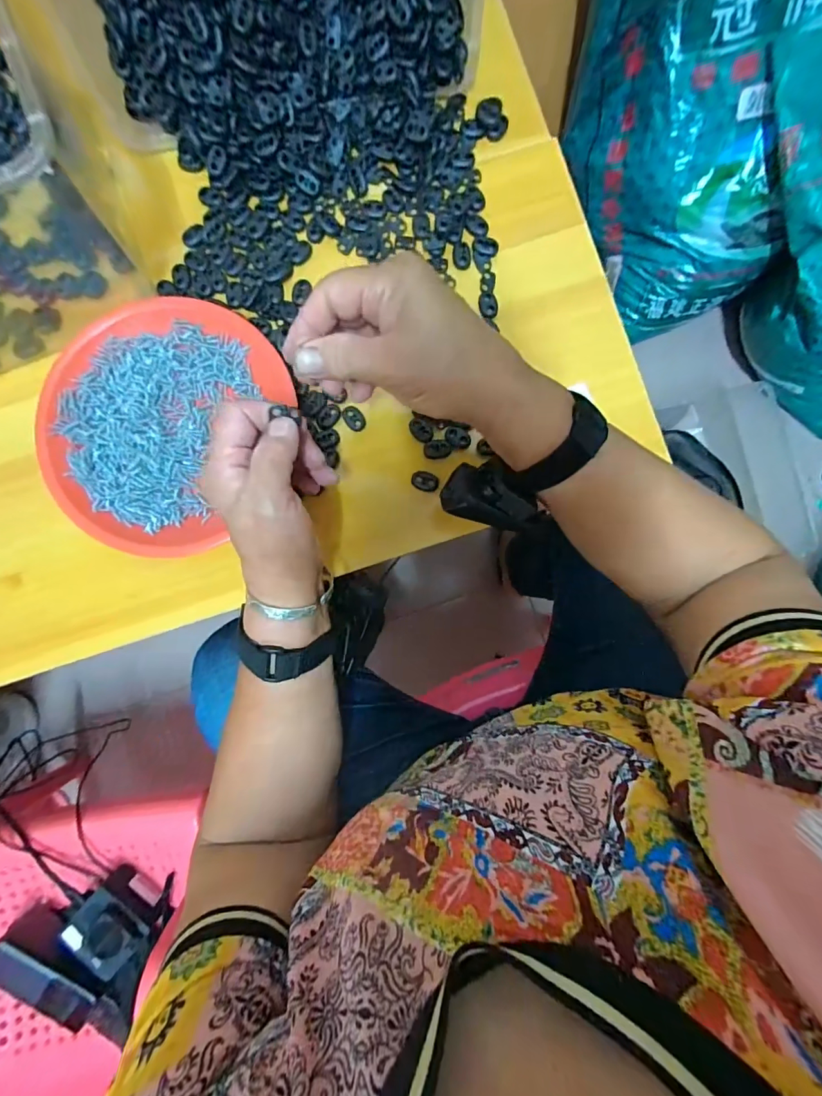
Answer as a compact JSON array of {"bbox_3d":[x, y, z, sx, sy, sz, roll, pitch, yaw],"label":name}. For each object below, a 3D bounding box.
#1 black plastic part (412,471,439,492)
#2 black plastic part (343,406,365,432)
[{"bbox_3d":[0.012,-0.054,0.351,0.022,0.004,0.015,16,86,1],"label":"black plastic part"},{"bbox_3d":[-0.046,-0.106,0.352,0.015,0.004,0.022,-38,87,-2],"label":"black plastic part"}]

